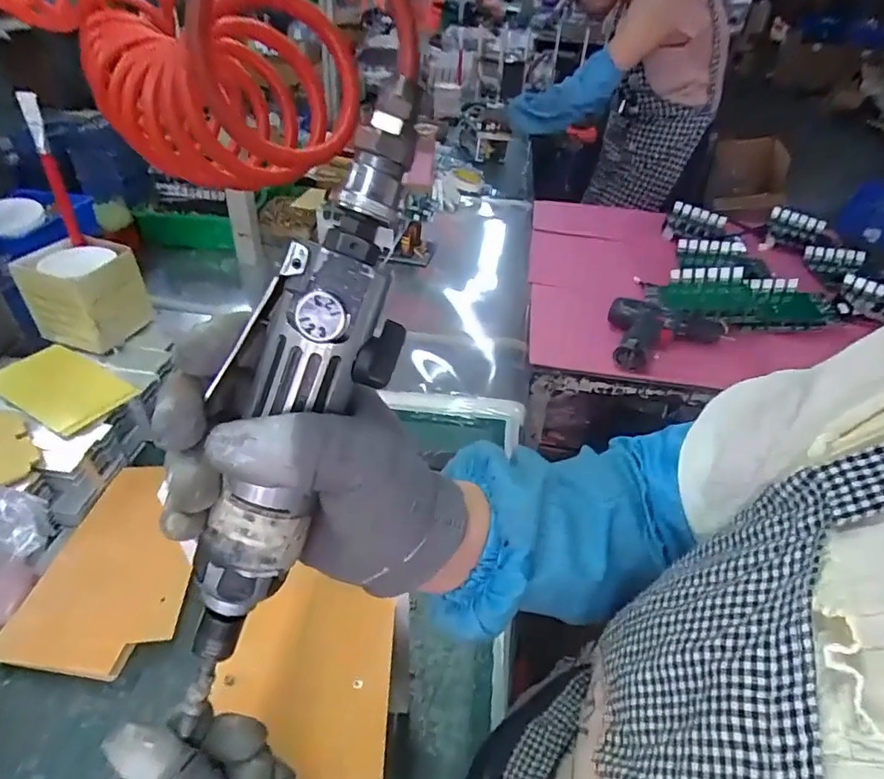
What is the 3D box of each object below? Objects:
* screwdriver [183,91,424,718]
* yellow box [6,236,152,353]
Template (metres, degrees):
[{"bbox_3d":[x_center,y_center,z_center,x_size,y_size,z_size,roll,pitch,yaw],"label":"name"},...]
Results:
[{"bbox_3d":[-0.064,0.015,0.216,0.053,0.260,0.038,26,10,27],"label":"screwdriver"},{"bbox_3d":[-0.489,-0.133,0.757,0.111,0.112,0.115,13,40,11],"label":"yellow box"}]

